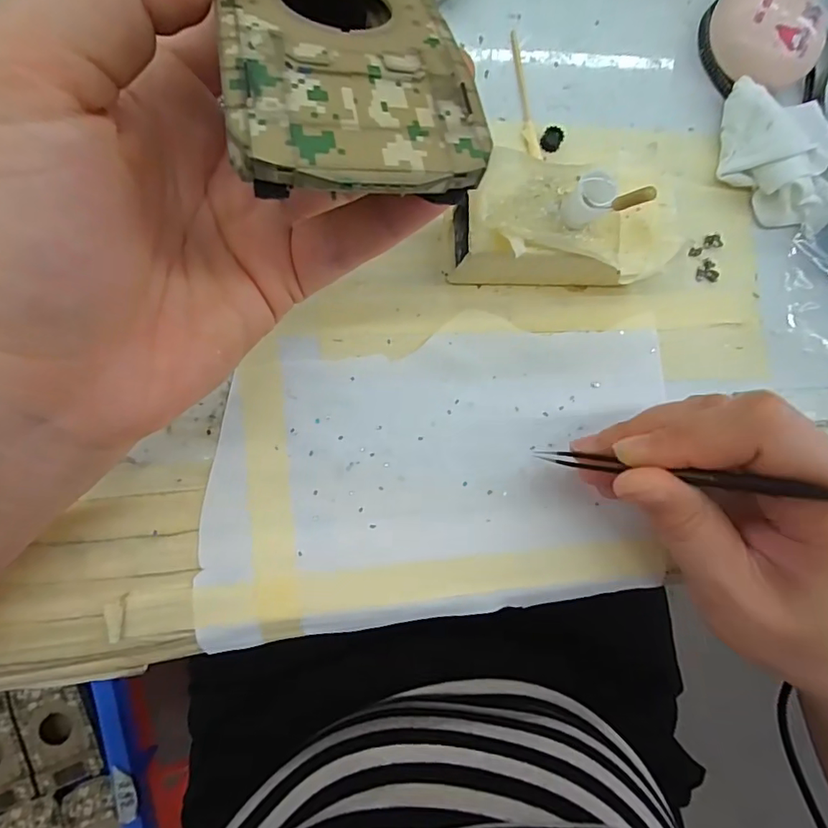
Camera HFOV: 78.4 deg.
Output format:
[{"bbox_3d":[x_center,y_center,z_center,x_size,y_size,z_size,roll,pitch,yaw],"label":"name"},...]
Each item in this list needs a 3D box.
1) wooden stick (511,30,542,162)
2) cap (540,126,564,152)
[{"bbox_3d":[0.046,-0.133,0.214,0.006,0.004,0.051,-11,86,-9],"label":"wooden stick"},{"bbox_3d":[0.058,-0.116,0.214,0.009,0.006,0.010,42,81,-2],"label":"cap"}]

